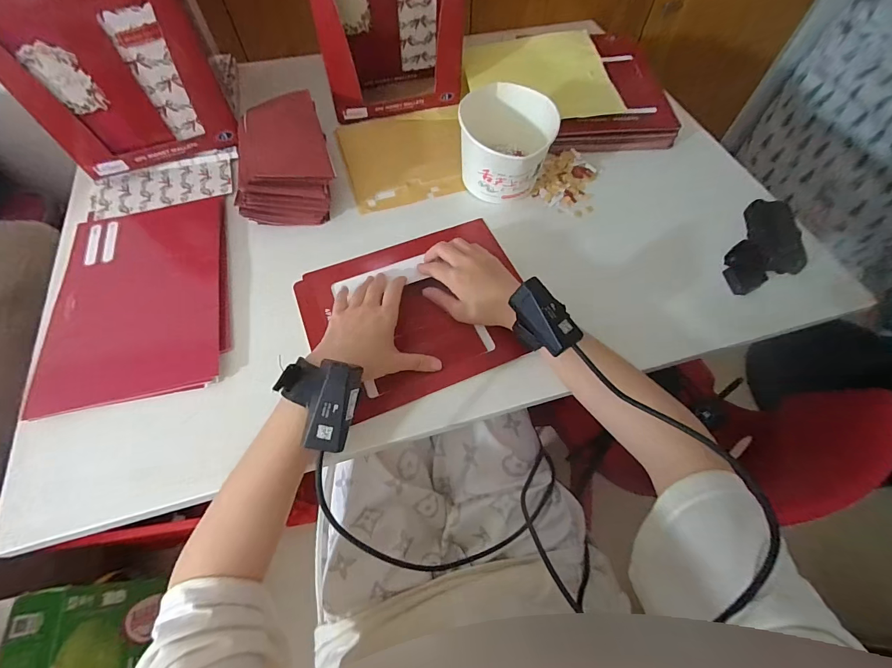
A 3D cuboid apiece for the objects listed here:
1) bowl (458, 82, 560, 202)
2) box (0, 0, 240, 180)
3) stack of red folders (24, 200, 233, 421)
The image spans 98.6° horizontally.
[{"bbox_3d":[0.078,-0.252,0.509,0.115,0.099,0.126,0,61,0],"label":"bowl"},{"bbox_3d":[-0.429,-0.376,0.465,0.209,0.239,0.219,-30,65,-15],"label":"box"},{"bbox_3d":[-0.356,-0.045,0.447,0.197,0.017,0.258,-14,62,-8],"label":"stack of red folders"}]

